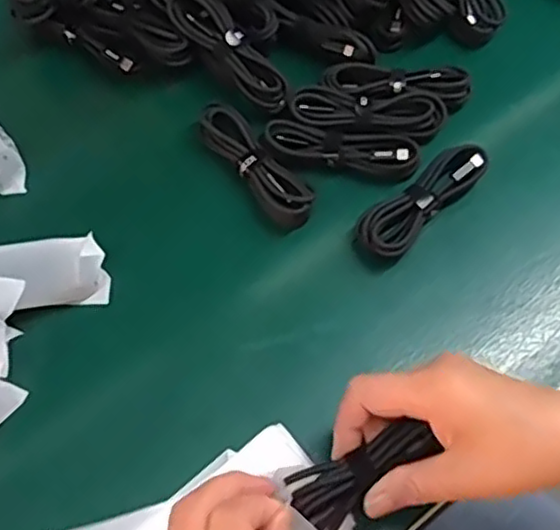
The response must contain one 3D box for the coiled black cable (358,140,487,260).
[{"bbox_3d":[0.099,-0.045,0.477,0.034,0.026,0.113,42,70,16],"label":"coiled black cable"}]

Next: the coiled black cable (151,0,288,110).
[{"bbox_3d":[-0.047,-0.174,0.507,0.035,0.026,0.140,-42,84,-20],"label":"coiled black cable"}]

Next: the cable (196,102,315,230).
[{"bbox_3d":[-0.017,-0.071,0.487,0.031,0.032,0.106,-35,70,-16],"label":"cable"}]

